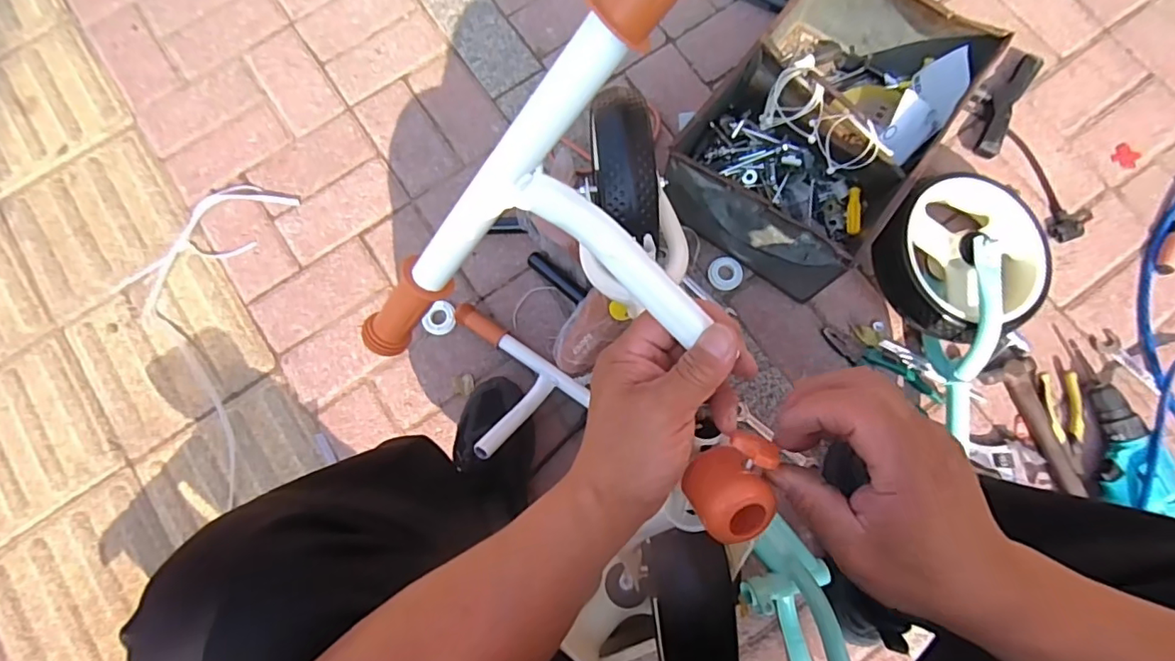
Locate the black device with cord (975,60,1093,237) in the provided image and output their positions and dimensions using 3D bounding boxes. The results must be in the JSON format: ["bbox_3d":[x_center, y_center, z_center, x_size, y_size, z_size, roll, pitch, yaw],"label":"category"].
[{"bbox_3d":[0.674,-0.276,0.840,0.141,0.032,0.292,-15,79,-3],"label":"black device with cord"}]

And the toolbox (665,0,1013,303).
[{"bbox_3d":[0.331,-0.295,0.784,0.283,0.149,0.417,34,80,7],"label":"toolbox"}]

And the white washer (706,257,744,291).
[{"bbox_3d":[0.208,-0.086,0.825,0.050,0.011,0.050,0,78,0],"label":"white washer"}]

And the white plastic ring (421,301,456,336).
[{"bbox_3d":[-0.219,-0.018,0.815,0.048,0.014,0.051,0,78,0],"label":"white plastic ring"}]

